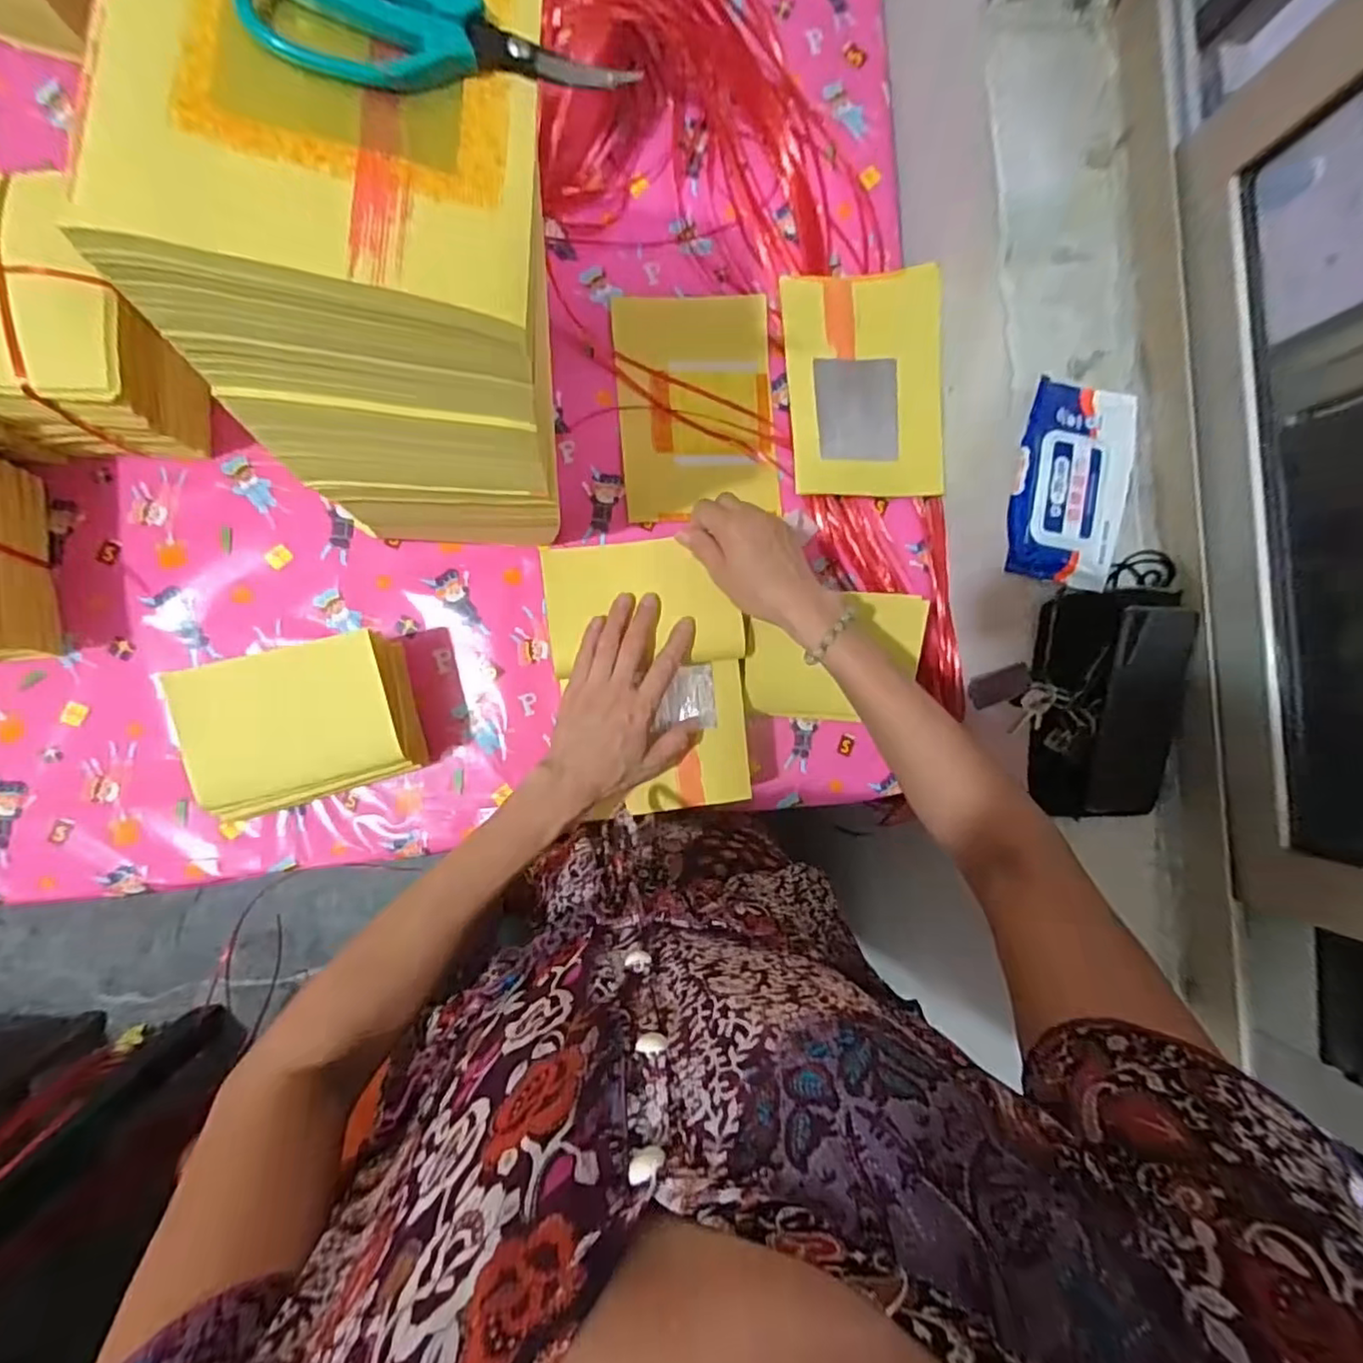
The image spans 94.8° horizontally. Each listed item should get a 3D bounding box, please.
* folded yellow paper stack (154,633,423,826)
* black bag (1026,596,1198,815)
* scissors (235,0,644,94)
[{"bbox_3d":[-0.332,0.038,0.566,0.166,0.102,0.127,-14,92,-9],"label":"folded yellow paper stack"},{"bbox_3d":[0.356,0.022,0.530,0.117,0.075,0.186,-1,90,-10],"label":"black bag"},{"bbox_3d":[-0.098,-0.276,0.266,0.146,0.020,0.080,12,87,-9],"label":"scissors"}]

